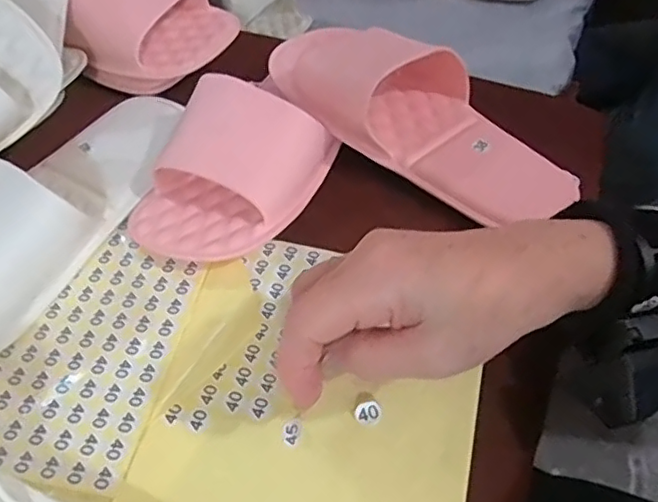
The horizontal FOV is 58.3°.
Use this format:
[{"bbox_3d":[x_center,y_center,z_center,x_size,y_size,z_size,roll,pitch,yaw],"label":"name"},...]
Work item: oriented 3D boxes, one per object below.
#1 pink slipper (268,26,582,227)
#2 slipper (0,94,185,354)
[{"bbox_3d":[0.061,-0.105,0.397,0.231,0.055,0.100,32,60,24],"label":"pink slipper"},{"bbox_3d":[-0.182,-0.032,0.361,0.107,0.050,0.245,27,58,21],"label":"slipper"}]

